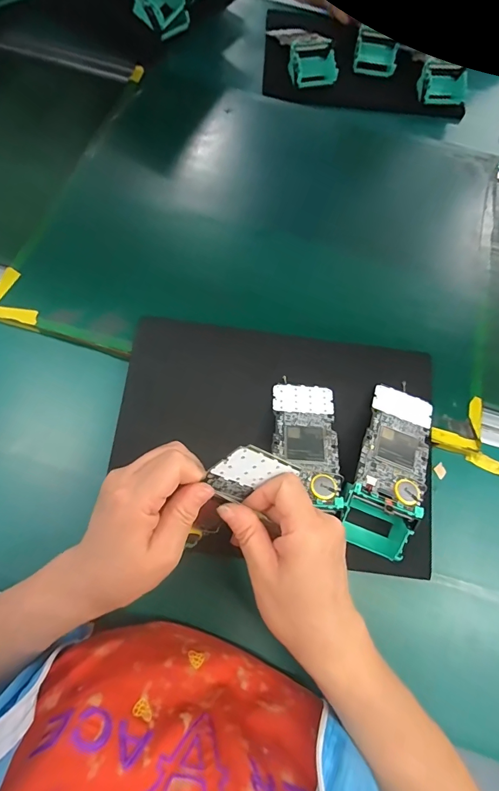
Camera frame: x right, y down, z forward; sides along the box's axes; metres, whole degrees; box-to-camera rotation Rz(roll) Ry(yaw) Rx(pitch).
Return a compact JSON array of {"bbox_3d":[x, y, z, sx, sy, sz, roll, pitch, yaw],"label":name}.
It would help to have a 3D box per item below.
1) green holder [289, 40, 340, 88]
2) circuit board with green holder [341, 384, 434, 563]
[{"bbox_3d":[0.106,-0.542,0.637,0.078,0.040,0.049,-6,63,0],"label":"green holder"},{"bbox_3d":[0.142,0.076,0.398,0.072,0.047,0.164,18,66,11],"label":"circuit board with green holder"}]

